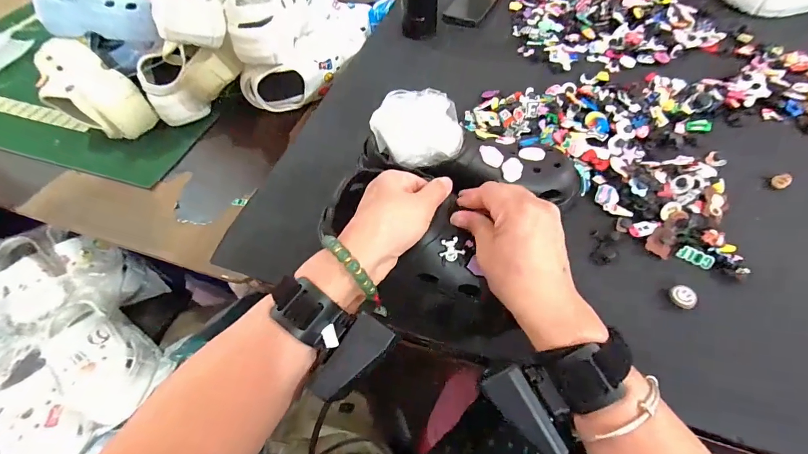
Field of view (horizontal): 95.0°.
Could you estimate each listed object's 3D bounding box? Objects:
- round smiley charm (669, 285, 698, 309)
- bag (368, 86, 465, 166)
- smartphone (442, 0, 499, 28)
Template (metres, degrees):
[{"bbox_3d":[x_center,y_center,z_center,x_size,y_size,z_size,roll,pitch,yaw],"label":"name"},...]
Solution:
[{"bbox_3d":[0.279,0.070,0.370,0.023,0.010,0.023,-2,55,3],"label":"round smiley charm"},{"bbox_3d":[0.013,-0.099,0.374,0.087,0.048,0.059,-3,55,2],"label":"bag"},{"bbox_3d":[0.144,-0.456,0.746,0.081,0.007,0.193,23,60,19],"label":"smartphone"}]

